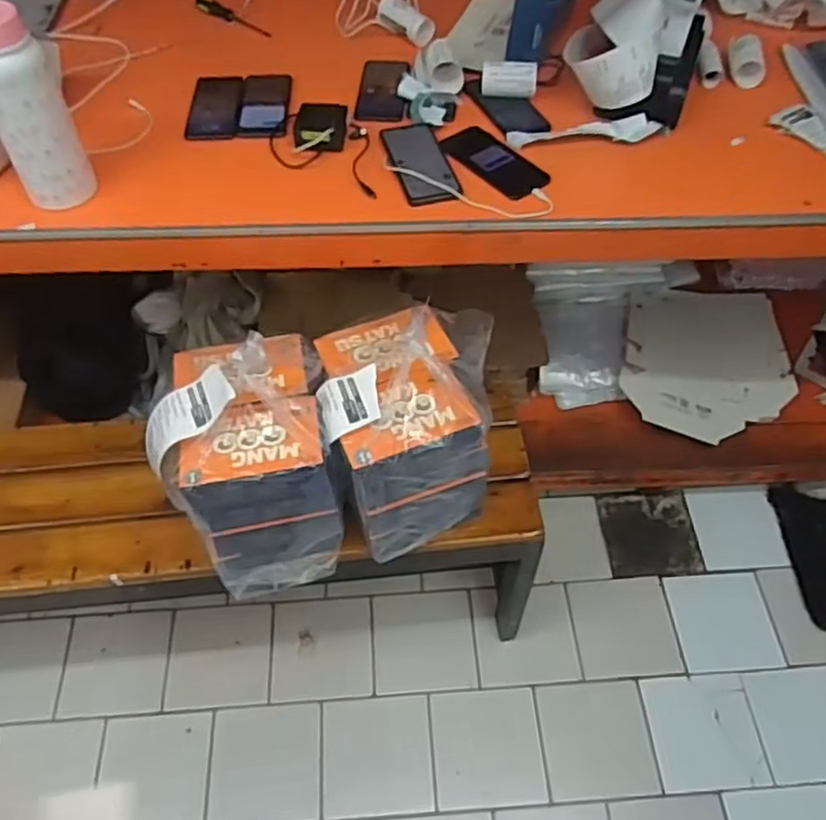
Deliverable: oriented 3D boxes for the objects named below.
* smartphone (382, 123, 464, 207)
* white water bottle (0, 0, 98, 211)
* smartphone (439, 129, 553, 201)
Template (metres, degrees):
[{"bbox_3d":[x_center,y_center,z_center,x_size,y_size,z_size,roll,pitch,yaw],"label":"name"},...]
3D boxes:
[{"bbox_3d":[0.011,-0.349,0.996,0.080,0.013,0.166,-13,56,-9],"label":"smartphone"},{"bbox_3d":[-0.469,-0.356,0.875,0.093,0.245,0.068,-29,60,-19],"label":"white water bottle"},{"bbox_3d":[0.115,-0.350,1.001,0.076,0.007,0.159,-37,62,-23],"label":"smartphone"}]

